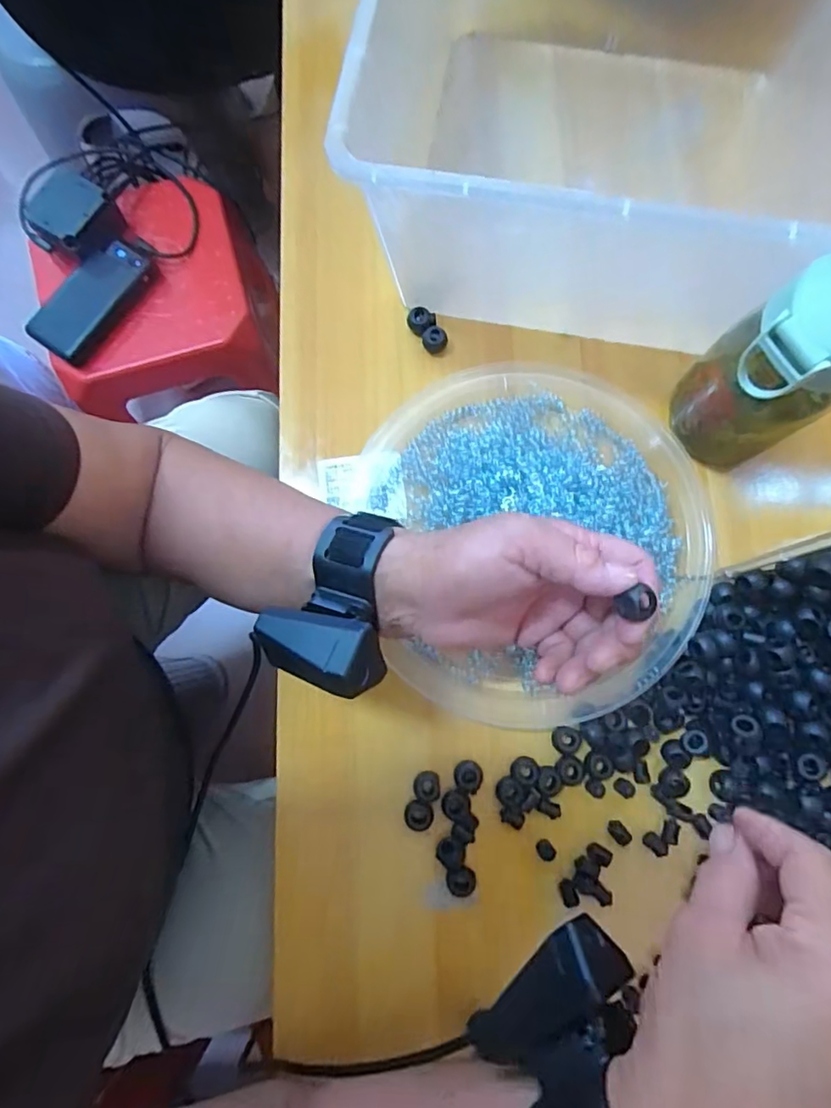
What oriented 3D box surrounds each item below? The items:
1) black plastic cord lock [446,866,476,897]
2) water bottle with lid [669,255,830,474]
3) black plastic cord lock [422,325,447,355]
[{"bbox_3d":[0.028,0.197,0.342,0.017,0.009,0.018,0,80,1],"label":"black plastic cord lock"},{"bbox_3d":[0.201,-0.100,0.322,0.057,0.136,0.067,-44,82,-6],"label":"water bottle with lid"},{"bbox_3d":[0.014,-0.152,0.404,0.017,0.012,0.014,0,80,1],"label":"black plastic cord lock"}]

